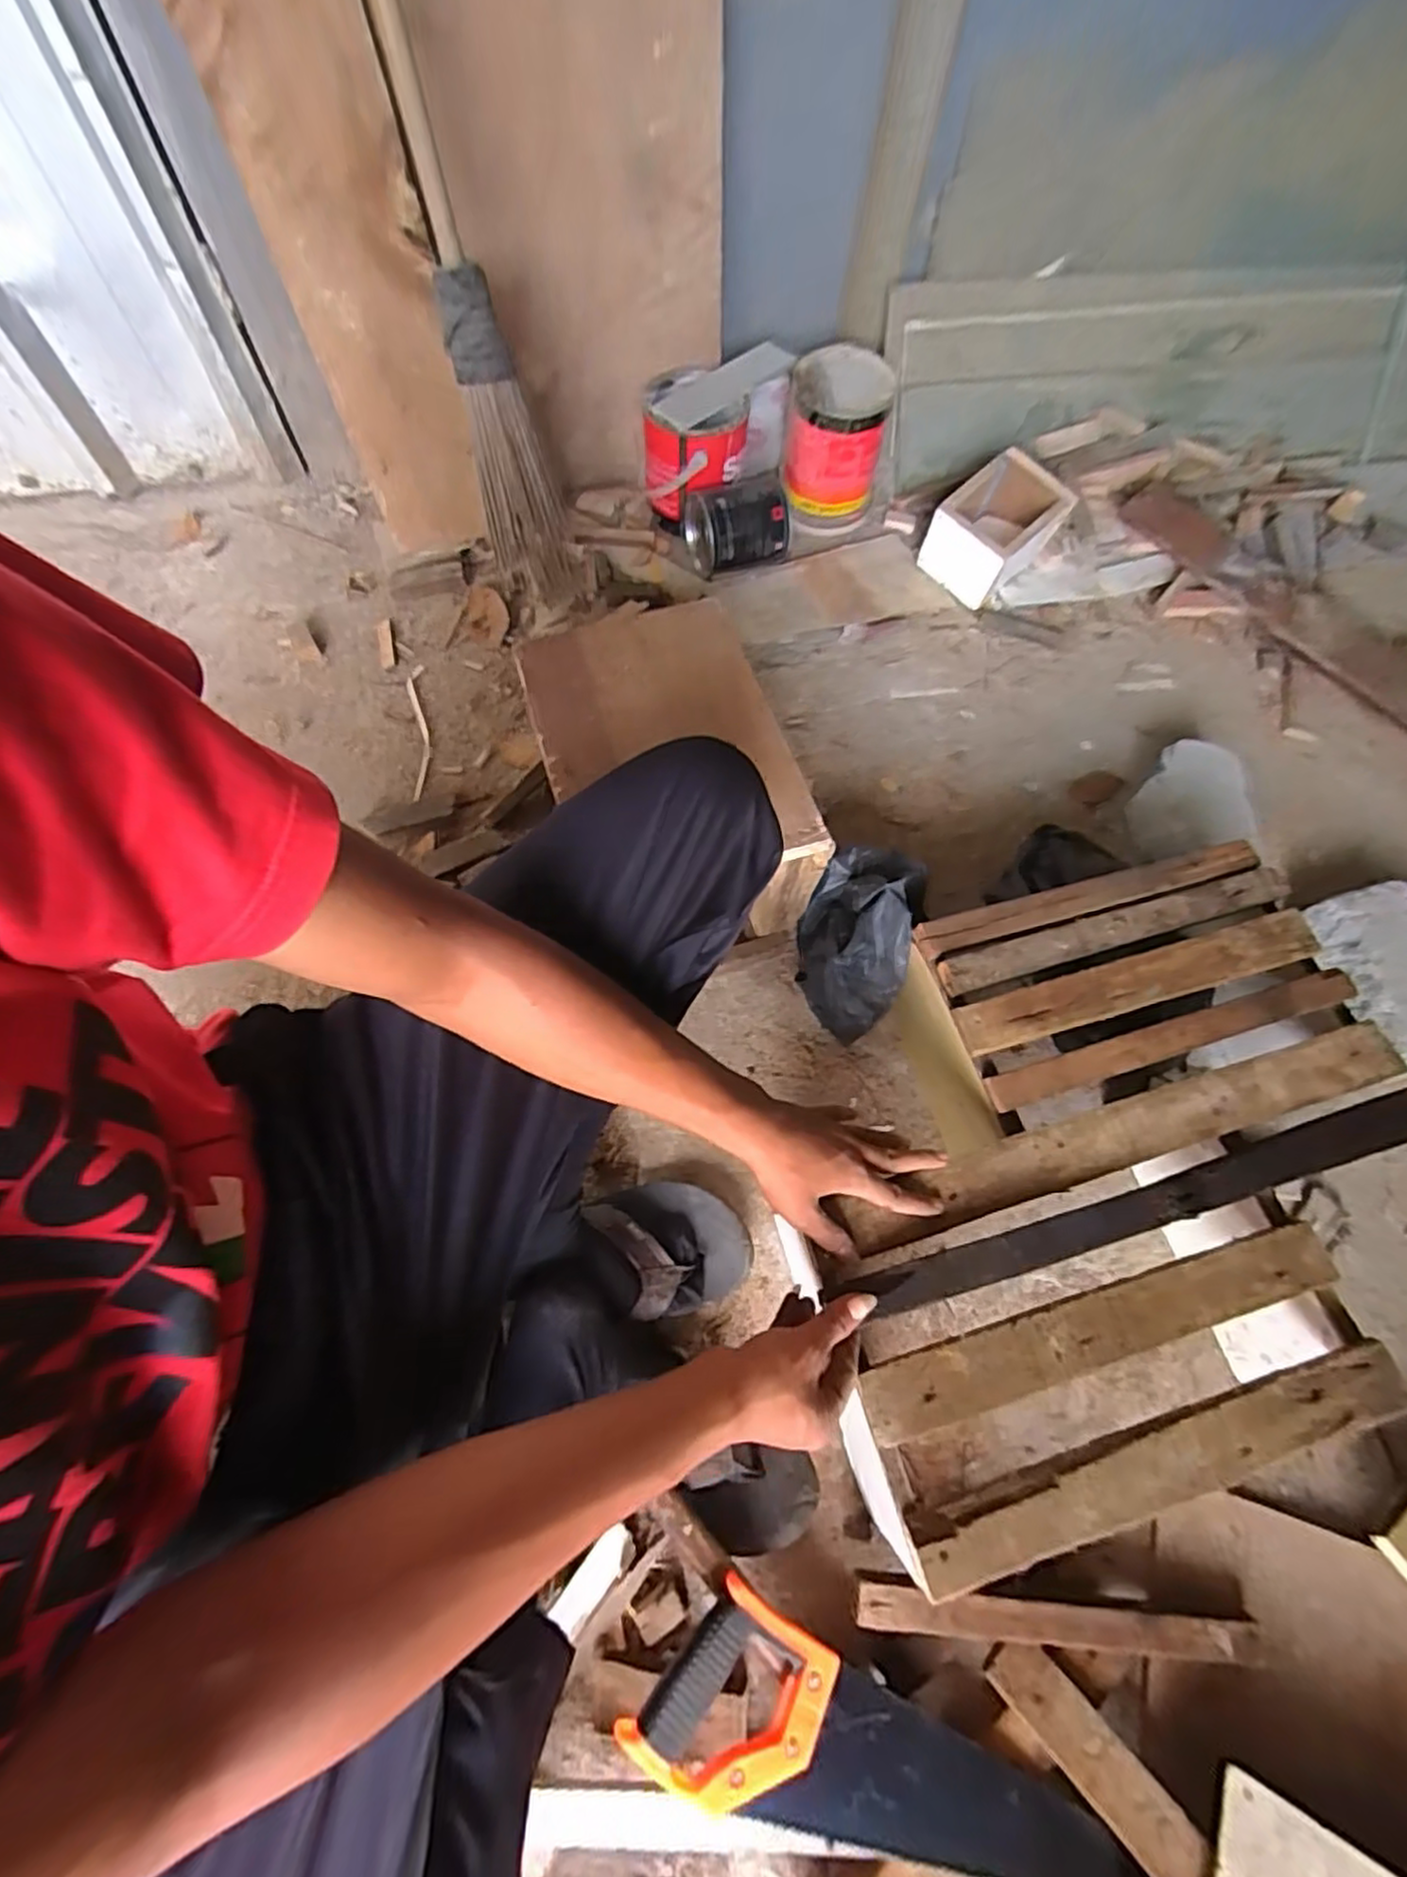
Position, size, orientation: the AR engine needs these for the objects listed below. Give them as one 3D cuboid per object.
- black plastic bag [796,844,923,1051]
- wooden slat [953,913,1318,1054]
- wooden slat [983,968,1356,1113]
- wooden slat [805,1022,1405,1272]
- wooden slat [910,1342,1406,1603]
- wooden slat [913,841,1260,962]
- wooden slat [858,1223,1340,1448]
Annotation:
[{"bbox_3d":[0.157,-0.001,0.730,0.109,0.177,0.165,21,67,6],"label":"black plastic bag"},{"bbox_3d":[0.400,0.038,0.641,0.354,0.013,0.045,-15,66,-7],"label":"wooden slat"},{"bbox_3d":[0.420,0.088,0.626,0.361,0.014,0.030,-15,66,-7],"label":"wooden slat"},{"bbox_3d":[0.345,0.164,0.582,0.533,0.014,0.050,-15,66,-9],"label":"wooden slat"},{"bbox_3d":[0.321,0.363,0.483,0.370,0.010,0.045,-14,68,-9],"label":"wooden slat"},{"bbox_3d":[0.372,-0.041,0.674,0.351,0.011,0.034,-15,66,-7],"label":"wooden slat"},{"bbox_3d":[0.293,0.286,0.514,0.366,0.008,0.045,-13,68,-9],"label":"wooden slat"}]

